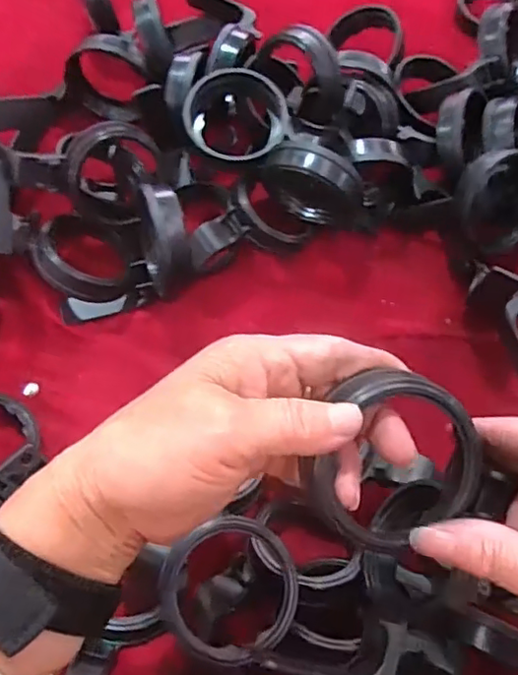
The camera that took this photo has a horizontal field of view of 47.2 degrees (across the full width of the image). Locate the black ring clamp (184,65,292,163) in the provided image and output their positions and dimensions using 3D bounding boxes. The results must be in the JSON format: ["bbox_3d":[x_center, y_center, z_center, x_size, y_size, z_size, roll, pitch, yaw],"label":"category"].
[{"bbox_3d":[-0.014,-0.157,0.422,0.076,0.020,0.066,35,86,6],"label":"black ring clamp"}]

